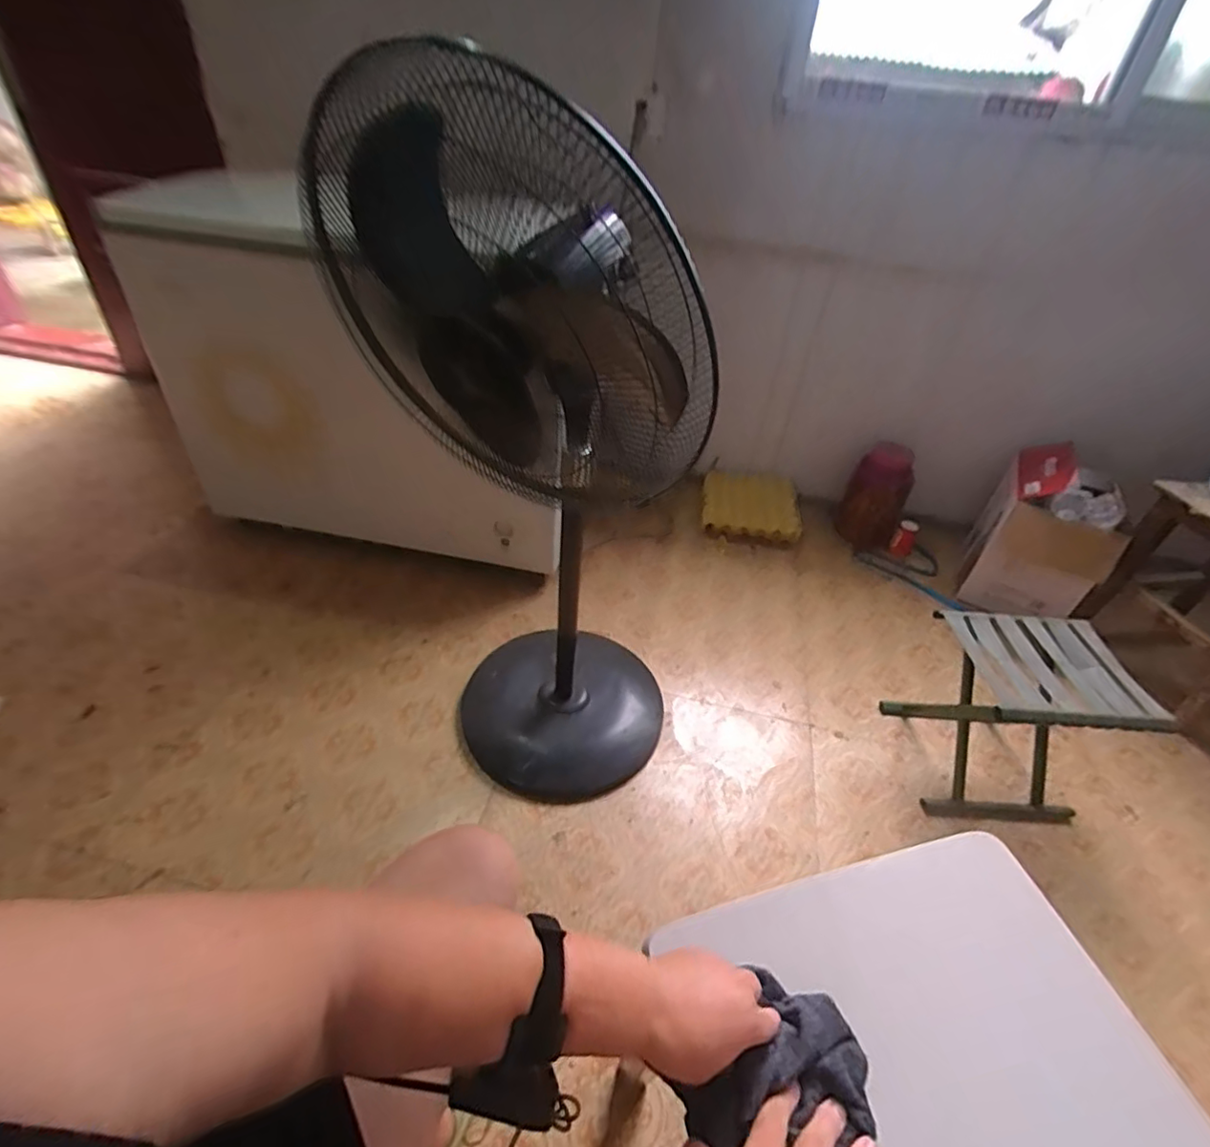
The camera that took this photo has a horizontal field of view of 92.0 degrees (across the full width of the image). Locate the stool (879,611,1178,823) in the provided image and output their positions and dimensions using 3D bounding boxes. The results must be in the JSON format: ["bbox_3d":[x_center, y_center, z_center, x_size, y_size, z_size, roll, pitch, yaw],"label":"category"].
[{"bbox_3d":[0.797,0.284,1.140,0.326,0.310,0.261,5,39,1],"label":"stool"}]

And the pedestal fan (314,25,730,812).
[{"bbox_3d":[-0.082,-0.107,0.956,0.445,1.060,0.378,-29,50,-35],"label":"pedestal fan"}]

